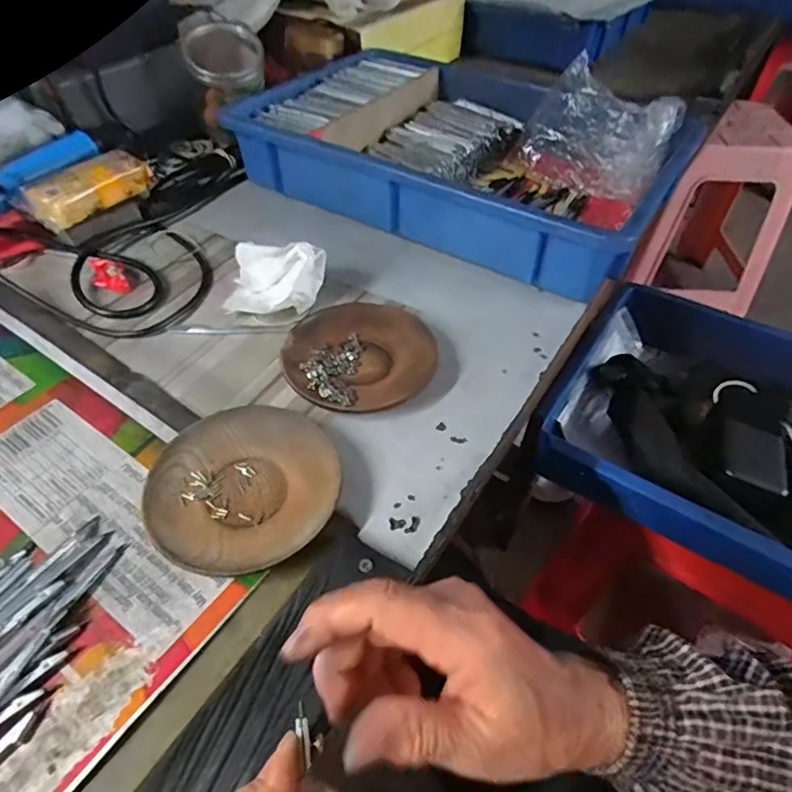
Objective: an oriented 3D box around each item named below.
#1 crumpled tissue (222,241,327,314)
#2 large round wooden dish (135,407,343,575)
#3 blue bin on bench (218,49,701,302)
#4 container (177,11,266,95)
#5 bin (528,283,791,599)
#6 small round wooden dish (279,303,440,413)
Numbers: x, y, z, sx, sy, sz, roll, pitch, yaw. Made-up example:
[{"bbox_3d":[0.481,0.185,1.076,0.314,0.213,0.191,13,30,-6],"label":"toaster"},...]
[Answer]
[{"bbox_3d":[-0.109,-0.104,0.460,0.085,0.052,0.061,15,49,11],"label":"crumpled tissue"},{"bbox_3d":[-0.094,0.056,0.335,0.112,0.018,0.112,1,48,-1],"label":"large round wooden dish"},{"bbox_3d":[0.067,-0.274,0.599,0.433,0.084,0.296,27,53,21],"label":"blue bin on bench"},{"bbox_3d":[-0.200,-0.394,0.617,0.083,0.060,0.098,-14,50,-14],"label":"container"},{"bbox_3d":[0.387,0.061,0.519,0.441,0.082,0.291,27,53,21],"label":"bin"},{"bbox_3d":[-0.029,-0.030,0.416,0.111,0.019,0.105,1,48,-1],"label":"small round wooden dish"}]

